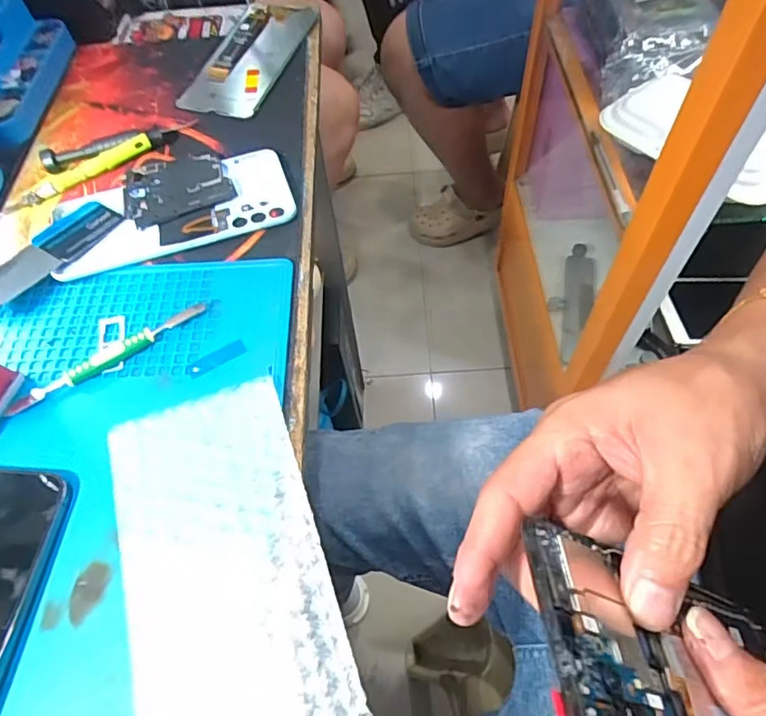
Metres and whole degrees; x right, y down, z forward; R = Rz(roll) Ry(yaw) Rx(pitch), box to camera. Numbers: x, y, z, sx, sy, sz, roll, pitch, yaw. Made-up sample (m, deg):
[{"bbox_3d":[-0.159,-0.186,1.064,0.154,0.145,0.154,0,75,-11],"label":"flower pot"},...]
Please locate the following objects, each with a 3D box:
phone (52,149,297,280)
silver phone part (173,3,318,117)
[{"bbox_3d":[-0.146,-0.108,0.391,0.158,0.010,0.085,-16,59,-7],"label":"phone"},{"bbox_3d":[-0.114,-0.264,0.483,0.071,0.012,0.149,14,60,11],"label":"silver phone part"}]

